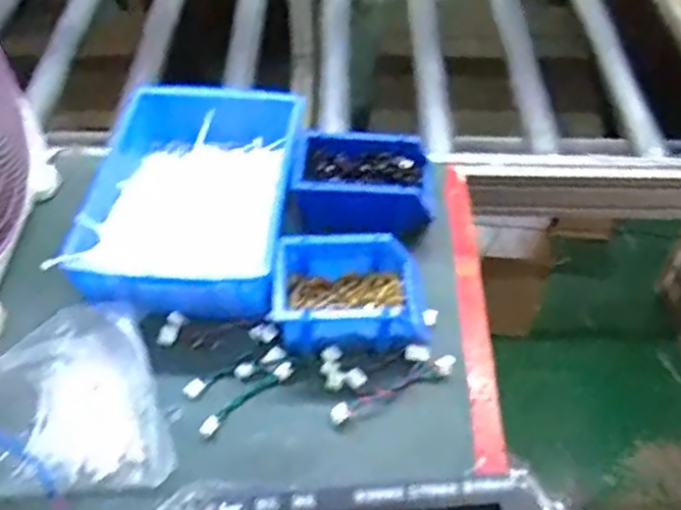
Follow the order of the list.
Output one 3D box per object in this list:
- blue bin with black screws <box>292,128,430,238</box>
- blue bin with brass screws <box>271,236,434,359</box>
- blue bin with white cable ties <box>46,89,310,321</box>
[{"bbox_3d":[0.027,-0.083,0.820,0.146,0.063,0.124,1,49,2],"label":"blue bin with black screws"},{"bbox_3d":[0.011,0.038,0.715,0.150,0.057,0.115,4,49,4],"label":"blue bin with brass screws"},{"bbox_3d":[-0.160,-0.060,0.804,0.214,0.097,0.295,4,49,4],"label":"blue bin with white cable ties"}]

